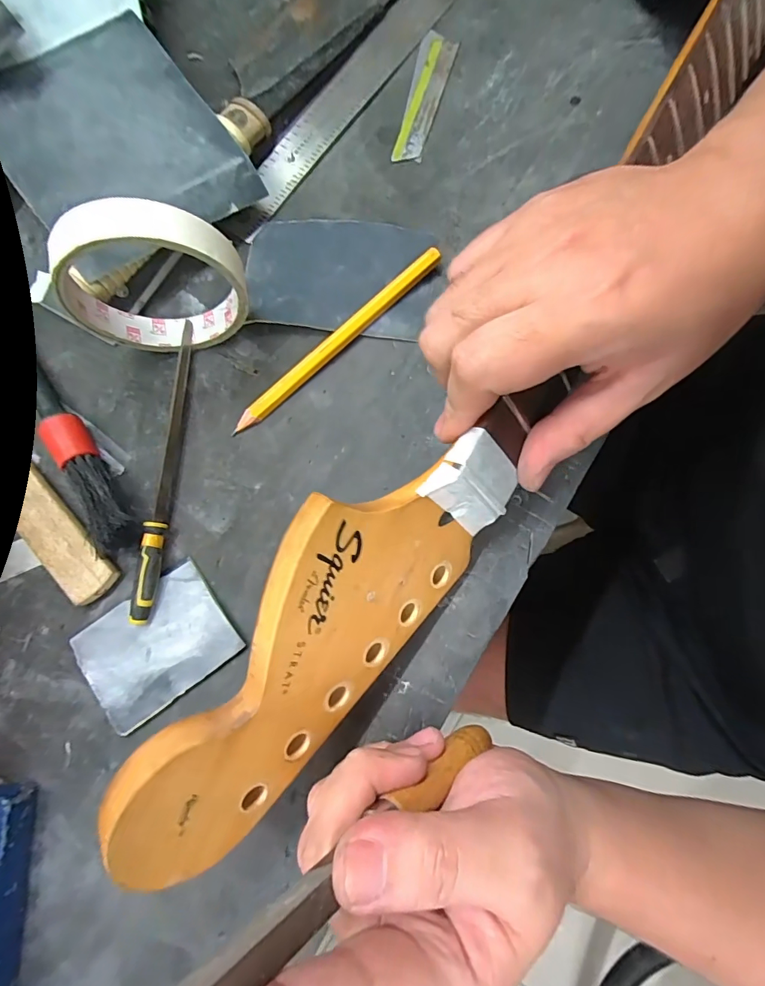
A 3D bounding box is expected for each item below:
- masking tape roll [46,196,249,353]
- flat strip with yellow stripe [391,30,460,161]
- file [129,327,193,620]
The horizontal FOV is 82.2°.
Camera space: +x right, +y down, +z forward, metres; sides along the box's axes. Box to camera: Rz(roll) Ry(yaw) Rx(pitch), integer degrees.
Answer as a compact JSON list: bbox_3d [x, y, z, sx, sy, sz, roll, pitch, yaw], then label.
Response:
[{"bbox_3d":[-0.112,-0.103,0.211,0.085,0.097,0.021,-10,80,-2],"label":"masking tape roll"},{"bbox_3d":[0.029,-0.260,0.285,0.023,0.004,0.100,13,80,2],"label":"flat strip with yellow stripe"},{"bbox_3d":[-0.116,-0.016,0.237,0.009,0.014,0.164,3,80,1],"label":"file"}]

